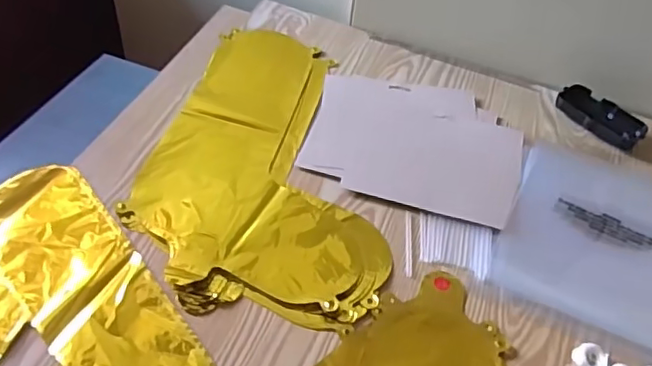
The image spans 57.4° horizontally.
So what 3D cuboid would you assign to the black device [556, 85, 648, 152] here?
[{"bbox_3d":[0.343,-0.084,0.743,0.107,0.024,0.047,35,53,23],"label":"black device"}]

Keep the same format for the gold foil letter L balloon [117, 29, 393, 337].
[{"bbox_3d":[-0.054,-0.036,0.661,0.253,0.012,0.403,10,47,1],"label":"gold foil letter L balloon"}]

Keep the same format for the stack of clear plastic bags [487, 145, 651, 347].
[{"bbox_3d":[0.296,0.052,0.622,0.200,0.007,0.228,23,49,13],"label":"stack of clear plastic bags"}]

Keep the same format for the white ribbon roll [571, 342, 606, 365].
[{"bbox_3d":[0.230,0.153,0.521,0.027,0.009,0.025,4,47,-4],"label":"white ribbon roll"}]

